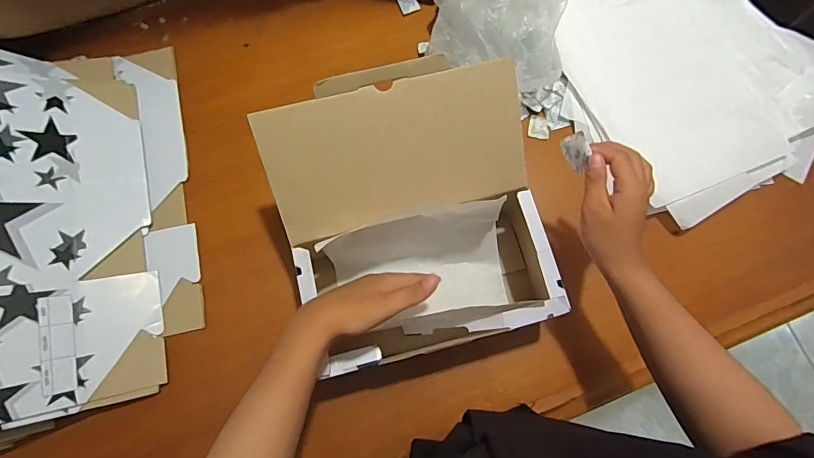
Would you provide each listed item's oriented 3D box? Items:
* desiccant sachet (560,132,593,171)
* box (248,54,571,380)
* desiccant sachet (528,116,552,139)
[{"bbox_3d":[0.170,-0.076,0.425,0.004,0.028,0.036,-22,90,-33],"label":"desiccant sachet"},{"bbox_3d":[0.012,-0.005,0.489,0.277,0.202,0.272,-15,76,-3],"label":"box"},{"bbox_3d":[0.196,-0.151,0.633,0.032,0.007,0.031,13,76,4],"label":"desiccant sachet"}]

